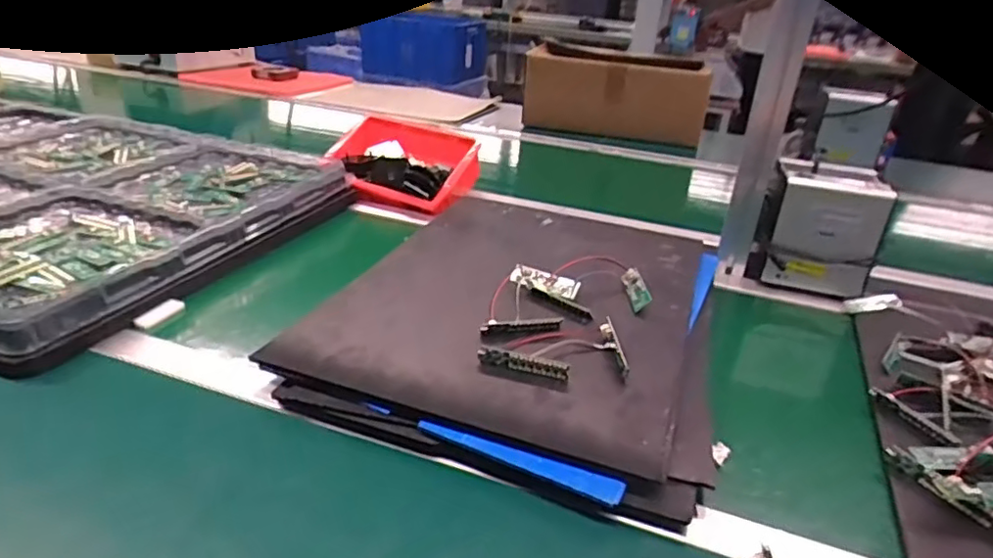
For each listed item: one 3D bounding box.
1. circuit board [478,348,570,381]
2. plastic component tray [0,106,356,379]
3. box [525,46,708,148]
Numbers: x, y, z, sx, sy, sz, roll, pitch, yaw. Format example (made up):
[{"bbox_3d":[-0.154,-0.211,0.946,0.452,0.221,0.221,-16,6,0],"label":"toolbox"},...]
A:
[{"bbox_3d":[0.024,0.077,0.553,0.083,0.016,0.009,10,27,12],"label":"circuit board"},{"bbox_3d":[-0.617,-0.111,0.869,0.632,0.058,0.567,13,28,17],"label":"plastic component tray"},{"bbox_3d":[0.304,-0.476,1.560,0.426,0.166,0.226,11,28,13],"label":"box"}]

